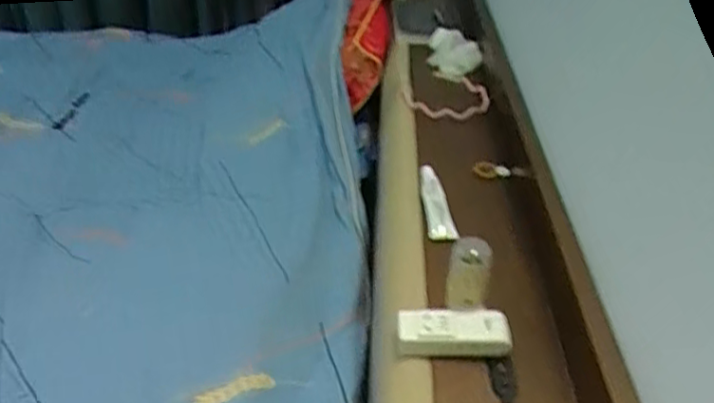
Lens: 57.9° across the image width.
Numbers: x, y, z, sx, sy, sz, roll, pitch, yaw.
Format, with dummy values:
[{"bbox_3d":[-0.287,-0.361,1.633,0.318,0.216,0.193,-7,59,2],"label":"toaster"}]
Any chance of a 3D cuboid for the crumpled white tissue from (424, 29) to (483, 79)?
[{"bbox_3d":[0.165,-0.249,1.083,0.084,0.046,0.093,3,35,-2],"label":"crumpled white tissue"}]

